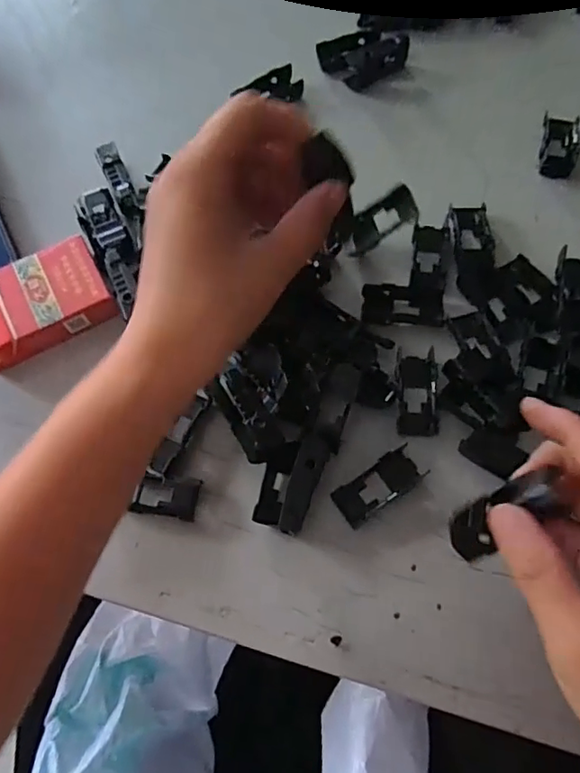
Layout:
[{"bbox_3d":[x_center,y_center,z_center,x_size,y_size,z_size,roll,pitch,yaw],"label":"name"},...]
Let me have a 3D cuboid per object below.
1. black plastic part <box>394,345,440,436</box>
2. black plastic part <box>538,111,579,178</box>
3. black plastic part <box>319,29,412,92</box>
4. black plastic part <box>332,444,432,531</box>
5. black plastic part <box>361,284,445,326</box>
[{"bbox_3d":[0.076,0.002,0.331,0.025,0.014,0.053,0,68,2],"label":"black plastic part"},{"bbox_3d":[0.195,-0.176,0.397,0.025,0.008,0.057,13,69,7],"label":"black plastic part"},{"bbox_3d":[0.057,-0.267,0.436,0.061,0.025,0.050,-30,70,-10],"label":"black plastic part"},{"bbox_3d":[0.052,0.056,0.314,0.054,0.007,0.023,-34,71,-11],"label":"black plastic part"},{"bbox_3d":[0.073,-0.053,0.355,0.053,0.012,0.026,-2,68,1],"label":"black plastic part"}]

